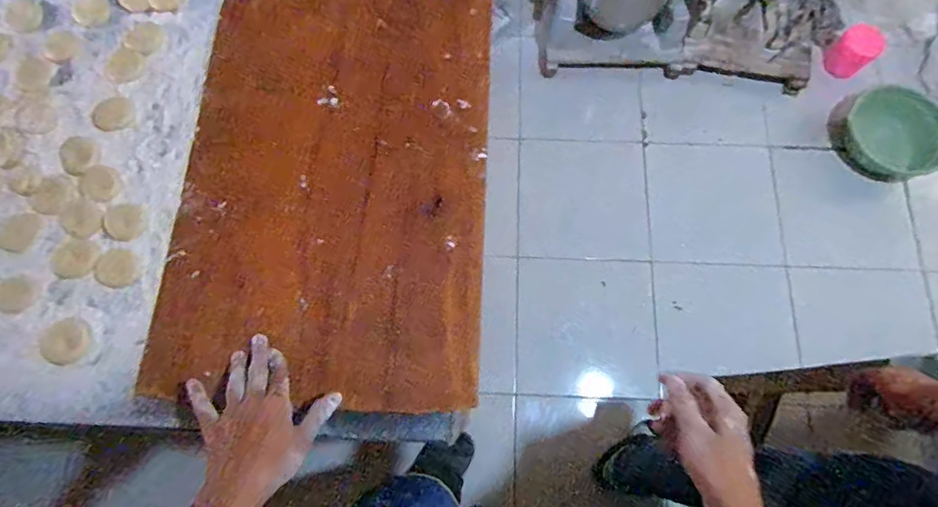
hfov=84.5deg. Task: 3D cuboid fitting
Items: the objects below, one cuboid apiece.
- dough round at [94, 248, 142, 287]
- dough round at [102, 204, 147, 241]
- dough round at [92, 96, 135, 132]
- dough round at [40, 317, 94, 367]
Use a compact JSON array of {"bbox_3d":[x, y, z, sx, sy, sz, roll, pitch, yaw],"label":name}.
[{"bbox_3d":[-0.412,0.017,0.608,0.051,0.004,0.045,6,73,2],"label":"dough round"},{"bbox_3d":[-0.412,-0.037,0.615,0.050,0.004,0.043,18,74,6],"label":"dough round"},{"bbox_3d":[-0.450,-0.177,0.652,0.051,0.009,0.048,0,73,0],"label":"dough round"},{"bbox_3d":[-0.458,0.101,0.591,0.053,0.014,0.053,0,73,0],"label":"dough round"}]

